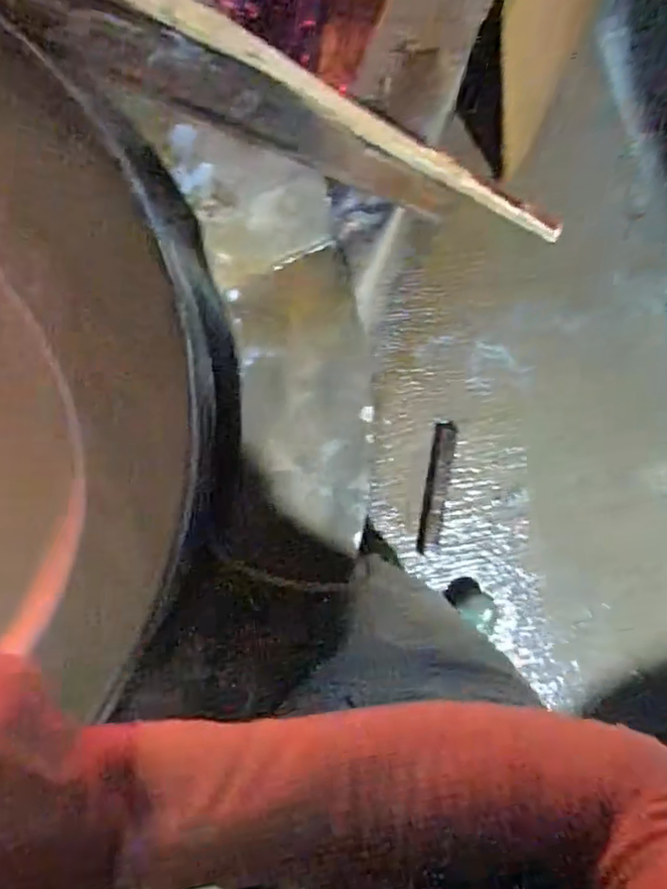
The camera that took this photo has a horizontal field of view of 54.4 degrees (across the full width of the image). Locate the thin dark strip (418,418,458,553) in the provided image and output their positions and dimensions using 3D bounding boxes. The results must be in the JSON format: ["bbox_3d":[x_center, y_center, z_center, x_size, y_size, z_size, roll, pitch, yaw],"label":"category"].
[{"bbox_3d":[0.224,0.092,1.396,0.046,0.017,0.279,10,87,-1],"label":"thin dark strip"}]

